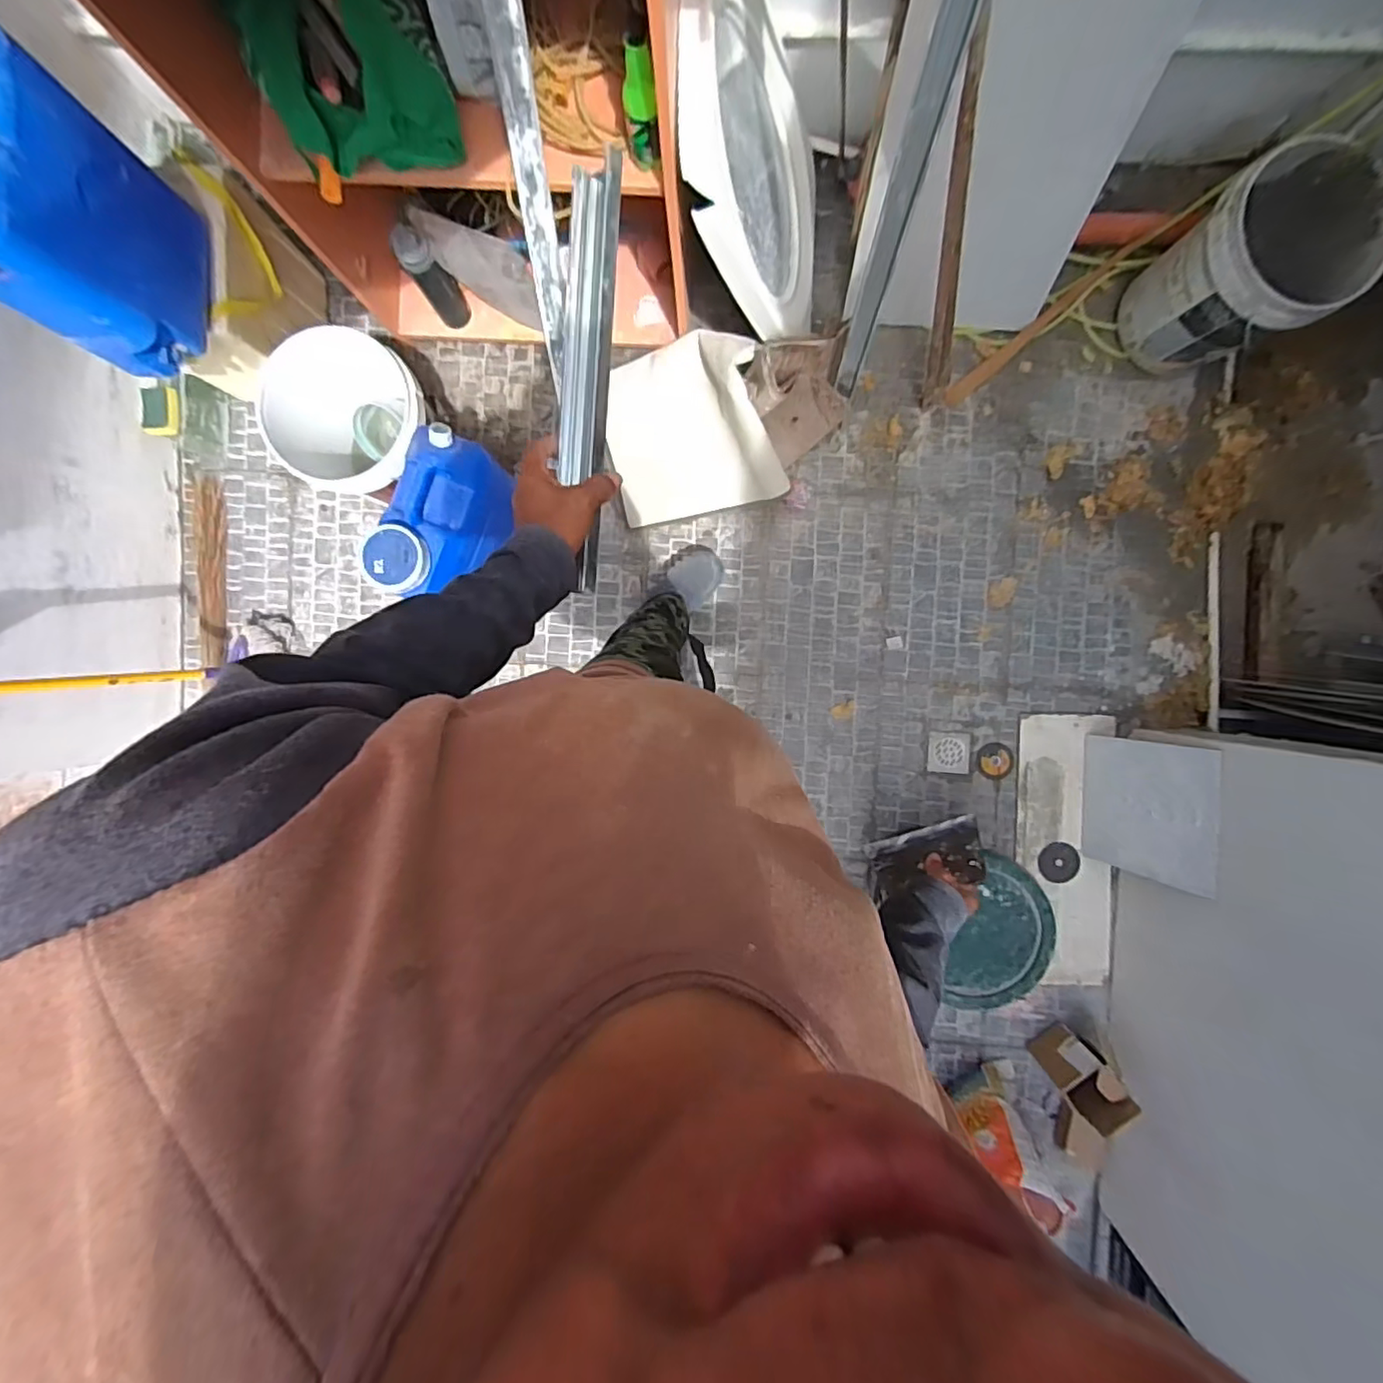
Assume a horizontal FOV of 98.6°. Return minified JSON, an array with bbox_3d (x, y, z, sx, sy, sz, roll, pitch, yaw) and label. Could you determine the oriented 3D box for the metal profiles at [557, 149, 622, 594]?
[{"bbox_3d":[-0.103,-0.298,0.581,0.068,0.017,0.387,9,97,40],"label":"metal profiles"}]

